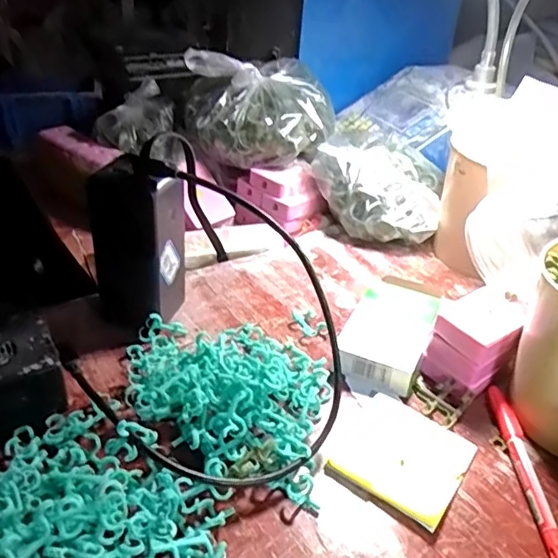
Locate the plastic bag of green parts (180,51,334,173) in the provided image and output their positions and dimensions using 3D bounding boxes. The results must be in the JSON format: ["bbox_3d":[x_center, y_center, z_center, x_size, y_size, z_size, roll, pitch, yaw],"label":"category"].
[{"bbox_3d":[-0.024,-0.184,0.612,0.163,0.098,0.101,6,34,2],"label":"plastic bag of green parts"}]

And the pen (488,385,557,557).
[{"bbox_3d":[0.157,0.122,0.361,0.013,0.012,0.142,4,34,0],"label":"pen"}]

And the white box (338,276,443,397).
[{"bbox_3d":[0.089,0.042,0.449,0.061,0.030,0.114,18,37,18],"label":"white box"}]

